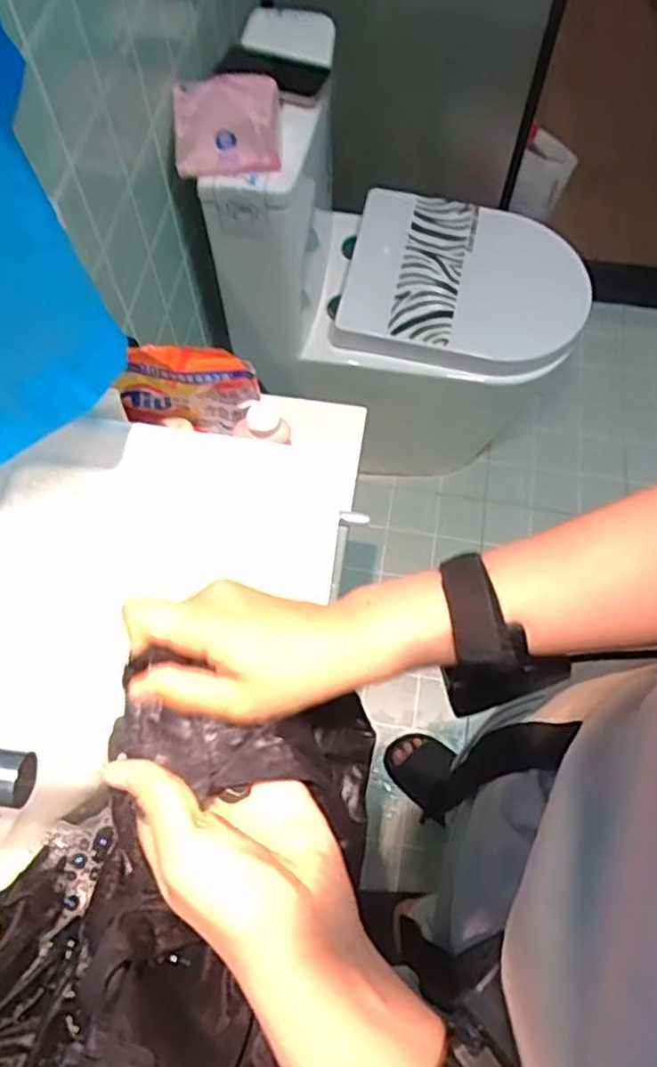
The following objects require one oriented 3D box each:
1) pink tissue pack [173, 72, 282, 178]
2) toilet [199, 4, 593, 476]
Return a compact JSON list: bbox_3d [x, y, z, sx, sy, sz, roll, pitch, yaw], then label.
[{"bbox_3d":[-0.130,-0.526,0.876,0.134,0.092,0.097,1,65,1],"label":"pink tissue pack"},{"bbox_3d":[0.162,-0.434,1.296,0.630,0.738,0.384,8,65,4],"label":"toilet"}]

